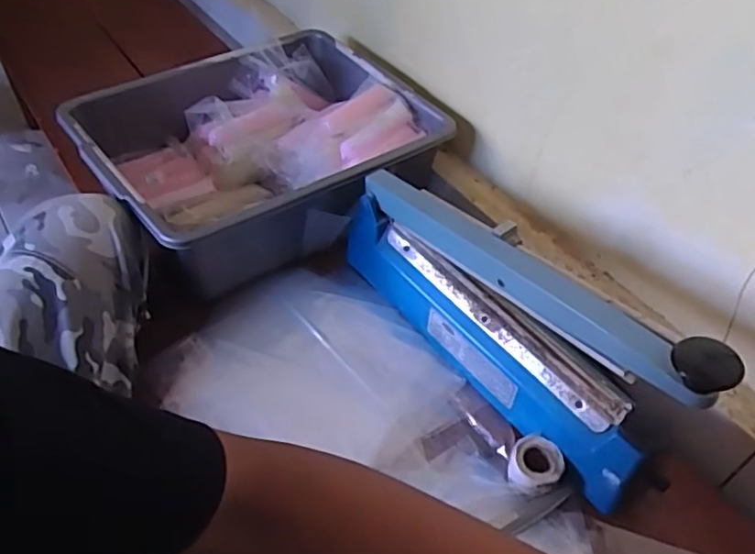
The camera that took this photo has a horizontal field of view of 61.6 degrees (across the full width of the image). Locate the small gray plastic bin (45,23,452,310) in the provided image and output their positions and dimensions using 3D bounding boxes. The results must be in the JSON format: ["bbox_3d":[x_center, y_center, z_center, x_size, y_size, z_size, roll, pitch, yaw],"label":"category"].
[{"bbox_3d":[-0.141,-0.151,0.799,0.395,0.119,0.315,-26,54,-25],"label":"small gray plastic bin"}]

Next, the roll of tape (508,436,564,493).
[{"bbox_3d":[0.147,0.174,0.586,0.044,0.028,0.045,2,47,-2],"label":"roll of tape"}]

